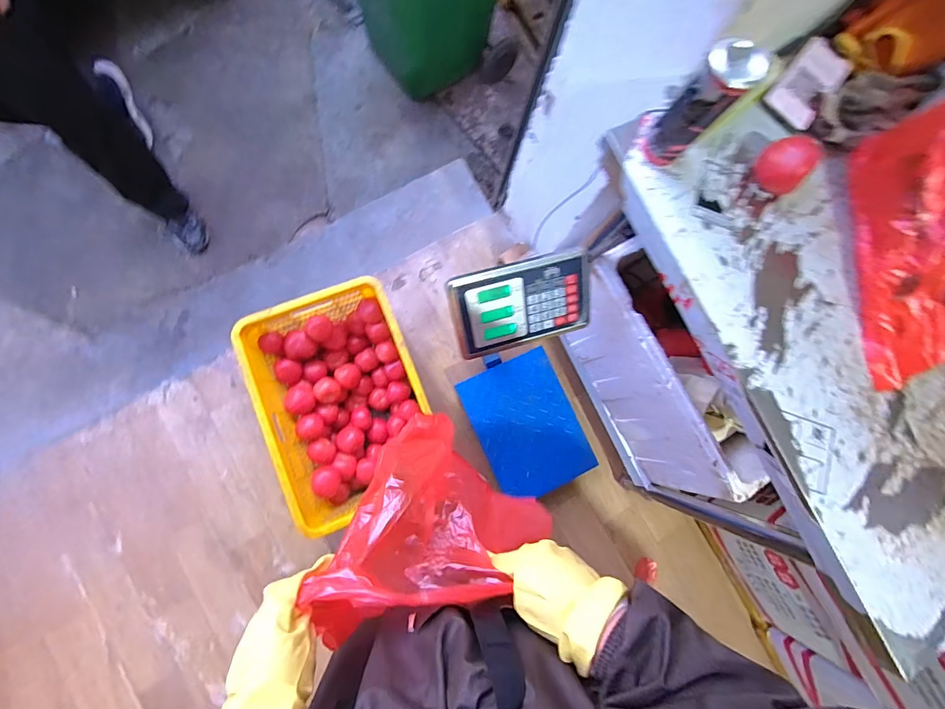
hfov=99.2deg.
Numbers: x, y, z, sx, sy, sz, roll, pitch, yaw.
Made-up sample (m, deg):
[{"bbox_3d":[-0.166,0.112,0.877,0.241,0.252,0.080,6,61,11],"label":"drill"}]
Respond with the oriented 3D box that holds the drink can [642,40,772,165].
[{"bbox_3d":[0.248,-0.271,0.448,0.054,0.136,0.047,43,81,1],"label":"drink can"}]

